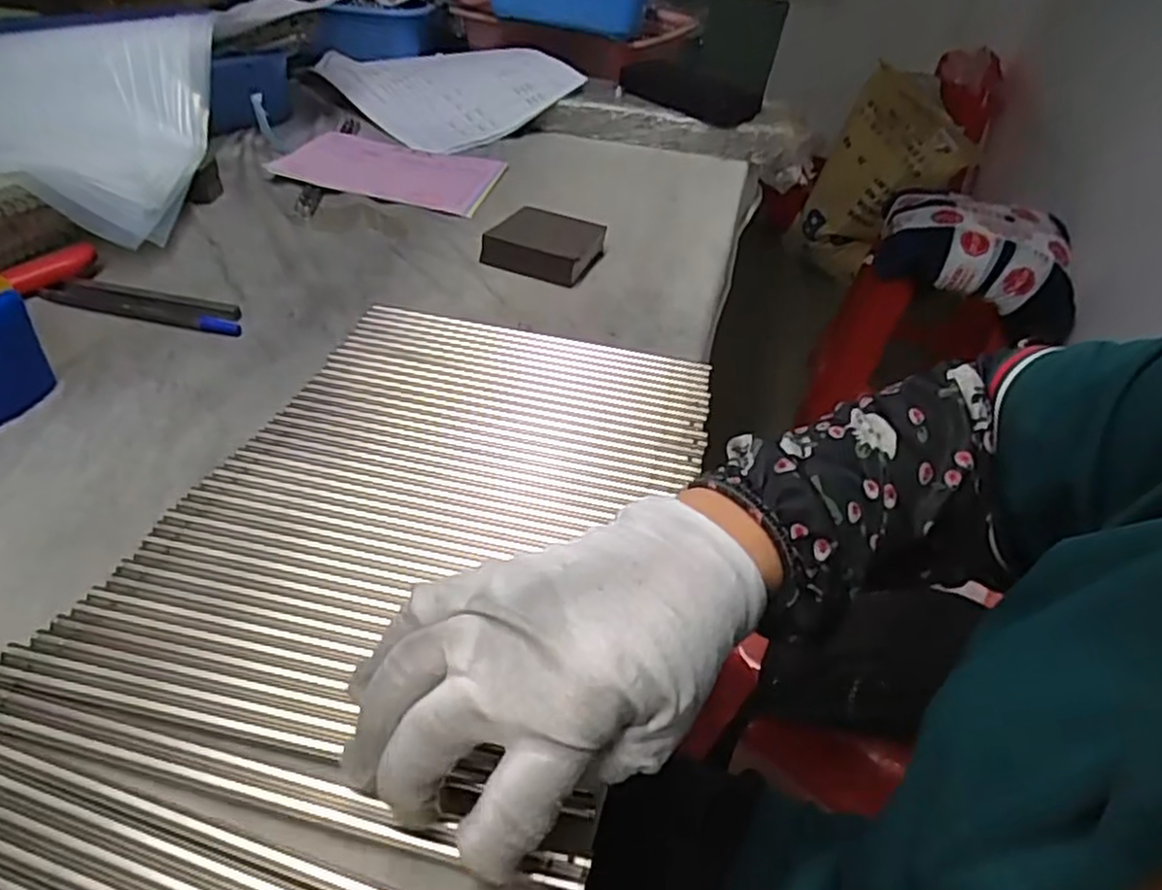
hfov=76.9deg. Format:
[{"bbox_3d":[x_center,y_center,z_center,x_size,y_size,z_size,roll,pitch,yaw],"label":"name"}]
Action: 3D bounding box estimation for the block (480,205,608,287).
[{"bbox_3d":[-0.029,-0.161,0.580,0.079,0.025,0.073,16,41,11],"label":"block"}]

